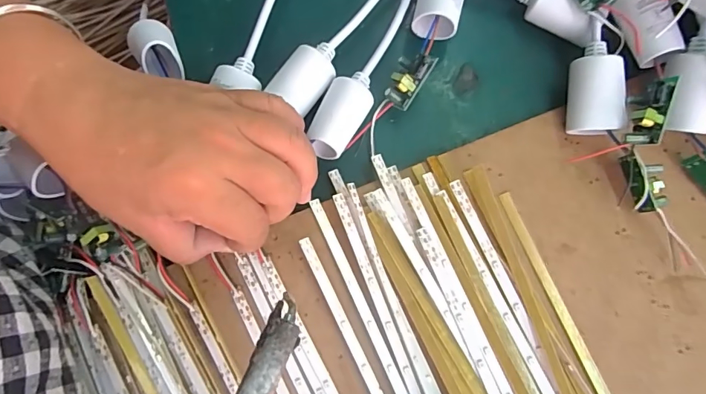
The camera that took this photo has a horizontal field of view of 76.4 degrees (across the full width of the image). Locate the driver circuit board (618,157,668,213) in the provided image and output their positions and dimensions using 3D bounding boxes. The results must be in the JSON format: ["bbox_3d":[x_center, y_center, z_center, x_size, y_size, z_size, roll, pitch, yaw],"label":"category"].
[{"bbox_3d":[0.169,-0.008,0.258,0.022,0.022,0.032,2,77,-1],"label":"driver circuit board"}]

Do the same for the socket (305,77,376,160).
[{"bbox_3d":[-0.008,-0.043,0.261,0.024,0.030,0.048,26,78,5],"label":"socket"}]

